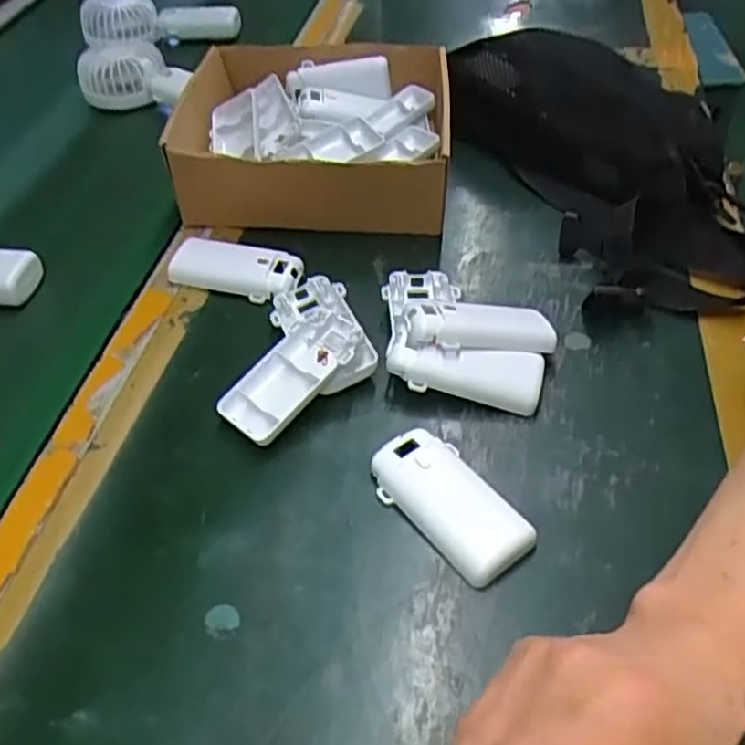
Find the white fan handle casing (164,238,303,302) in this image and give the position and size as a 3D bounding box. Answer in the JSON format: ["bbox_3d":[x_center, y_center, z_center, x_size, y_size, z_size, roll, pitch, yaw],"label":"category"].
[{"bbox_3d":[-0.099,-0.075,0.507,0.095,0.014,0.041,12,49,13],"label":"white fan handle casing"}]

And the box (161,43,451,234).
[{"bbox_3d":[-0.044,-0.208,0.600,0.206,0.065,0.215,0,47,3],"label":"box"}]

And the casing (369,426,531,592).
[{"bbox_3d":[0.042,0.067,0.377,0.048,0.014,0.092,-33,54,-25],"label":"casing"}]

